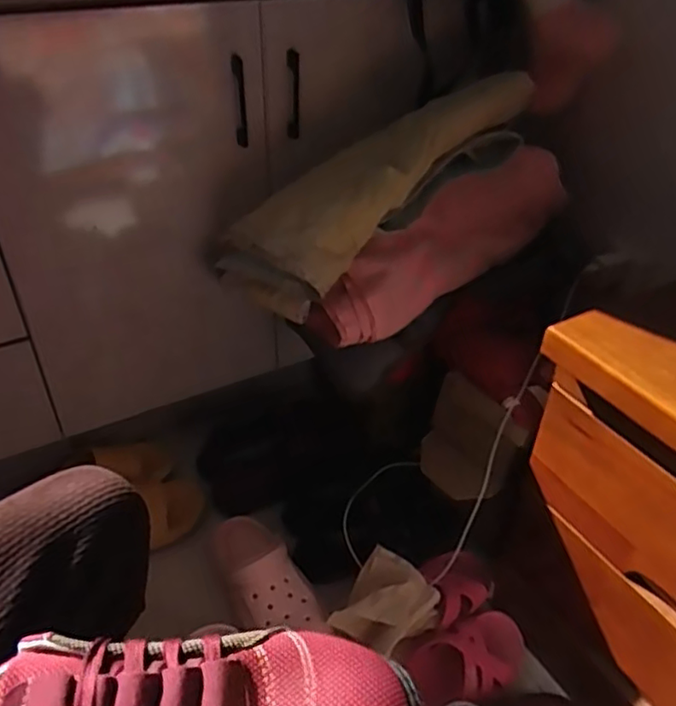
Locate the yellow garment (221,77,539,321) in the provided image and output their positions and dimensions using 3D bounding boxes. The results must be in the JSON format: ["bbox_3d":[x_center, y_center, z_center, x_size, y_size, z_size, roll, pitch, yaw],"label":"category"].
[{"bbox_3d":[0.051,-0.237,0.888,0.505,0.109,0.226,-36,47,2],"label":"yellow garment"}]

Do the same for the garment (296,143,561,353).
[{"bbox_3d":[0.145,-0.139,0.897,0.413,0.139,0.077,-34,49,-8],"label":"garment"}]

